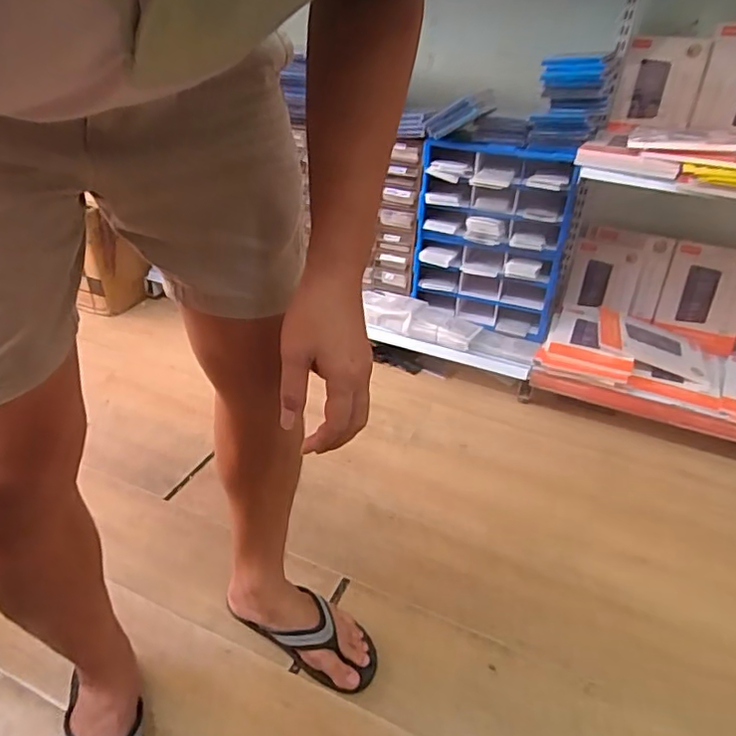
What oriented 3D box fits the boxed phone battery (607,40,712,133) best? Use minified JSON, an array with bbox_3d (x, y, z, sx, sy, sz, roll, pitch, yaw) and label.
[{"bbox_3d":[0.657,-0.642,1.320,0.171,0.189,0.029,17,12,31],"label":"boxed phone battery"}]

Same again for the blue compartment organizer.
[{"bbox_3d":[0.298,-0.311,1.445,0.358,0.436,0.087,17,35,20],"label":"blue compartment organizer"}]

